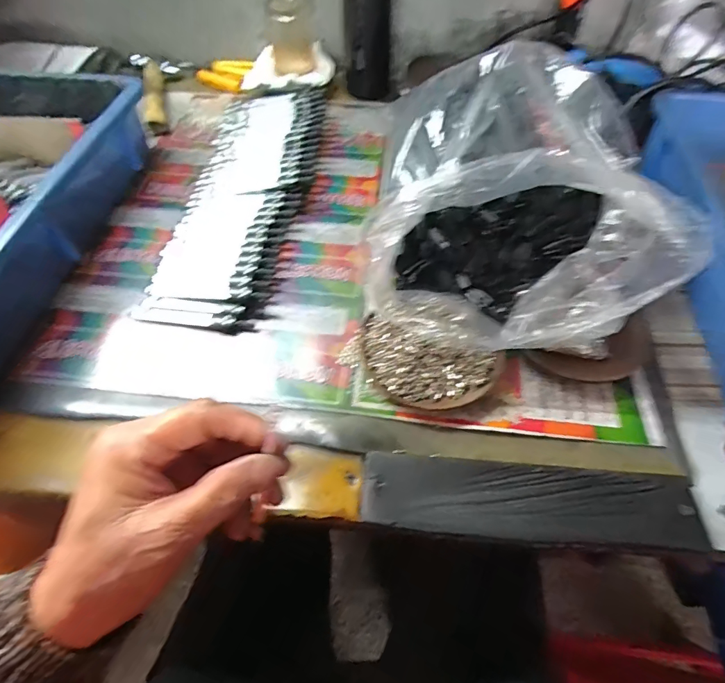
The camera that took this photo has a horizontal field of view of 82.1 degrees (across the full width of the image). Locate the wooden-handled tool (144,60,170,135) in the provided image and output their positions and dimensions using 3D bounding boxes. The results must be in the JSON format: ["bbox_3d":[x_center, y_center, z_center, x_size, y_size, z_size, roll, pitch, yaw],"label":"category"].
[{"bbox_3d":[-0.271,-0.319,0.545,0.022,0.025,0.140,-14,60,-8],"label":"wooden-handled tool"}]

